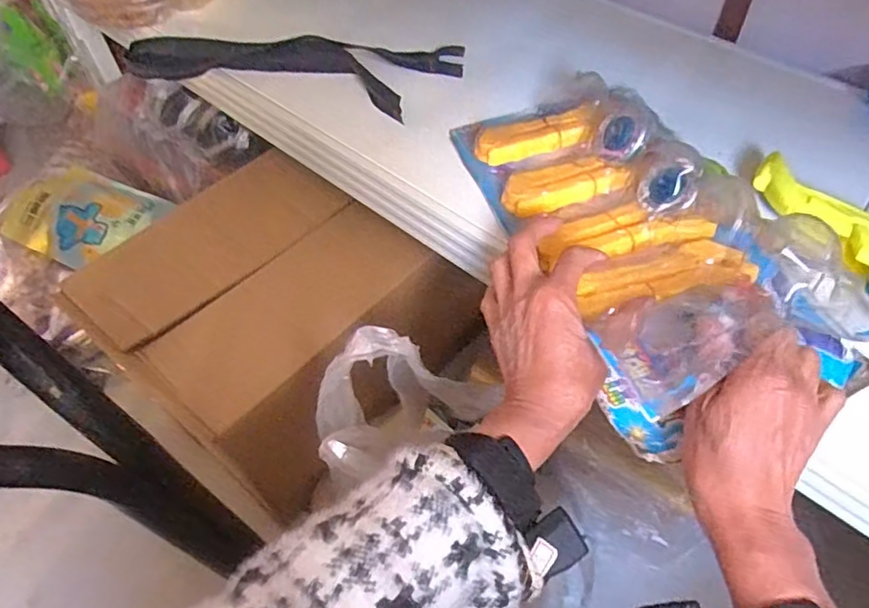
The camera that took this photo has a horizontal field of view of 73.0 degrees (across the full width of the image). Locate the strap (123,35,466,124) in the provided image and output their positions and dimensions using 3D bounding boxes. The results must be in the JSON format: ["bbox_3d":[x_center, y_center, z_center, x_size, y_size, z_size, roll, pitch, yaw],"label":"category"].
[{"bbox_3d":[-0.150,-0.250,0.603,0.343,0.033,0.122,11,58,11],"label":"strap"}]

